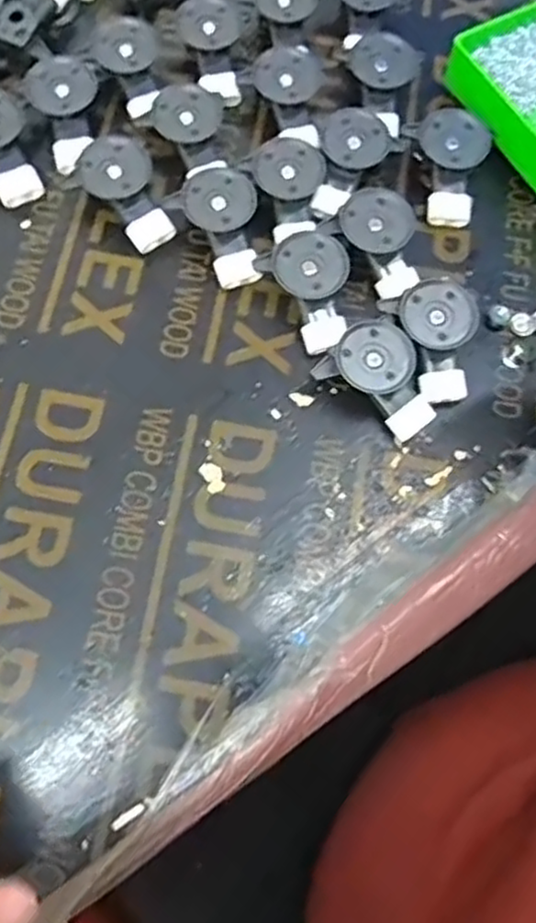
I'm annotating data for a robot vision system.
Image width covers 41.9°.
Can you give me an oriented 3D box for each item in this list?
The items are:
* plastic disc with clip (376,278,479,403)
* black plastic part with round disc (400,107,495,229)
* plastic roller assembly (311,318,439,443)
[{"bbox_3d":[0.099,-0.070,0.404,0.044,0.029,0.067,-21,74,-9],"label":"plastic disc with clip"},{"bbox_3d":[0.112,-0.185,0.442,0.047,0.030,0.068,4,72,-1],"label":"black plastic part with round disc"},{"bbox_3d":[0.065,-0.045,0.394,0.065,0.028,0.047,42,75,11],"label":"plastic roller assembly"}]

